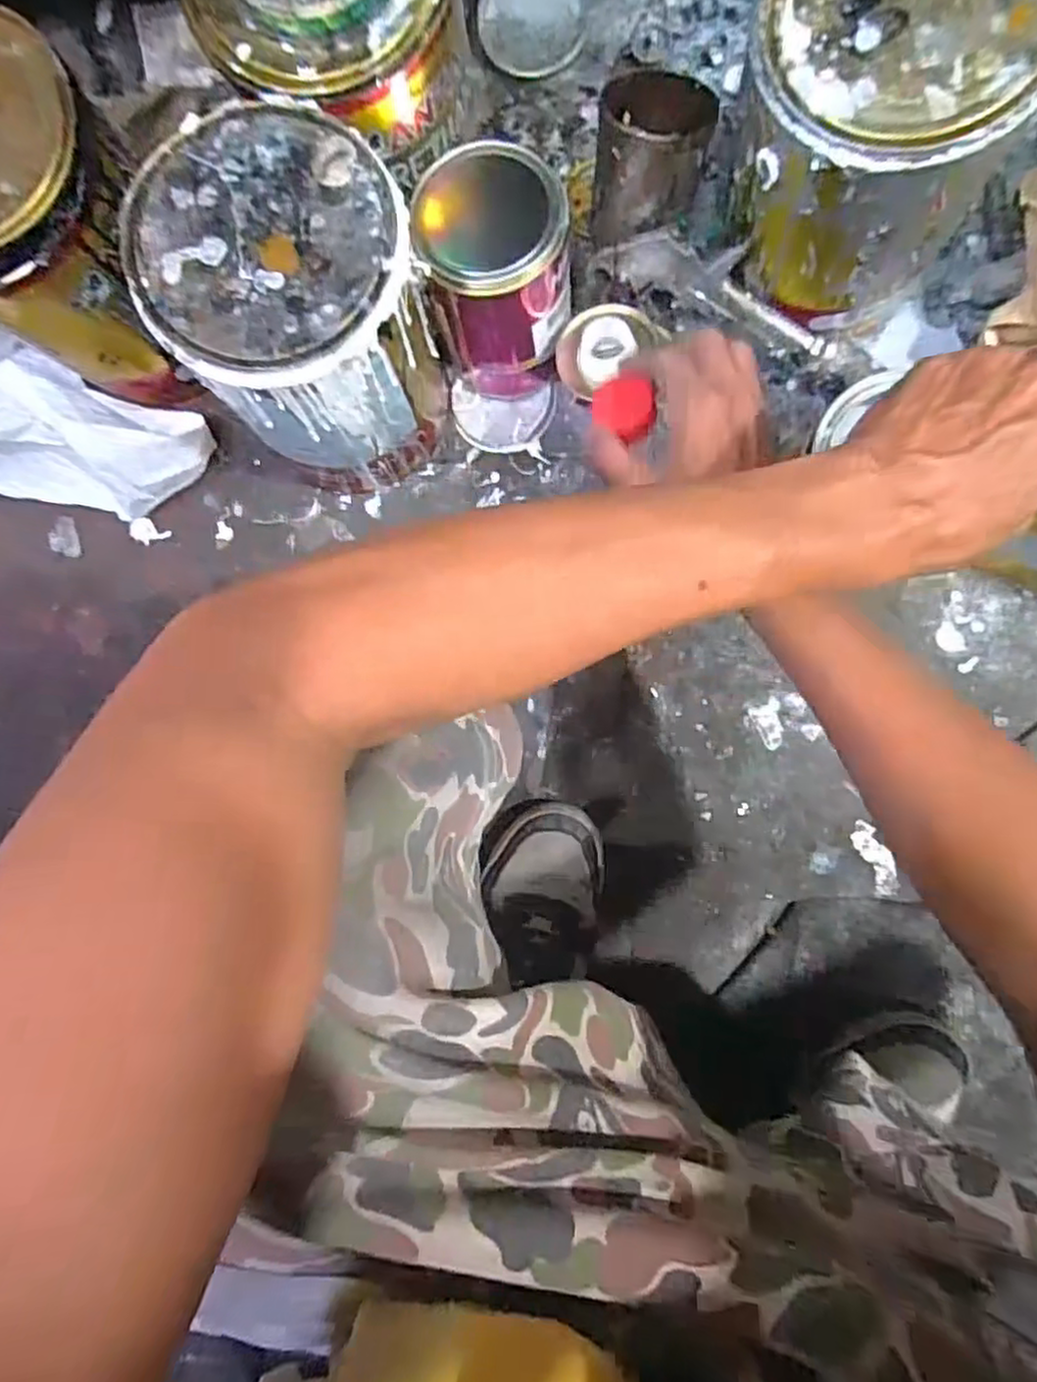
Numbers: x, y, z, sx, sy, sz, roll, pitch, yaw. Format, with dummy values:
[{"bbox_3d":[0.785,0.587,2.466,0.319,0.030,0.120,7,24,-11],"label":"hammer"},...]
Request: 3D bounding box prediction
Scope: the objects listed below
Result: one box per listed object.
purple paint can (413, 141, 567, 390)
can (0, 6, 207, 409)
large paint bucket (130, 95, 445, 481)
[{"bbox_3d":[-0.012,-0.305,0.513,0.101,0.149,0.112,-3,92,6],"label":"purple paint can"},{"bbox_3d":[-0.323,-0.323,0.486,0.149,0.186,0.155,0,92,6],"label":"can"},{"bbox_3d":[-0.134,-0.257,0.491,0.148,0.217,0.161,0,92,6],"label":"large paint bucket"}]

